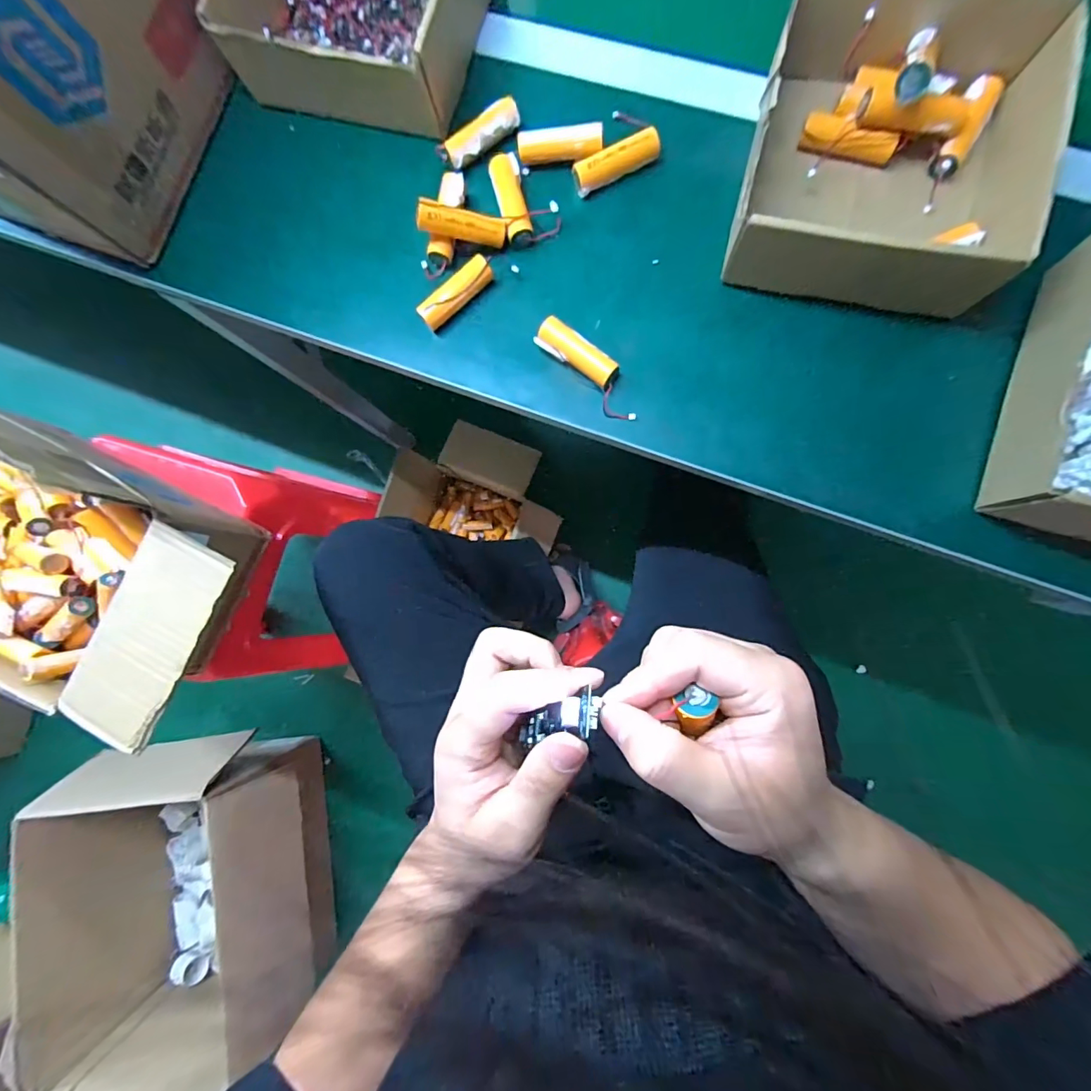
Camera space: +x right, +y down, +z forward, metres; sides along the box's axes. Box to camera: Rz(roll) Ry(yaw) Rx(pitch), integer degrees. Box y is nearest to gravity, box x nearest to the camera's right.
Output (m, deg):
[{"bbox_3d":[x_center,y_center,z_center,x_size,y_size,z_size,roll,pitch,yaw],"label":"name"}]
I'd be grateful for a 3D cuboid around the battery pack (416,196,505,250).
[{"bbox_3d":[-0.068,-0.264,0.390,0.073,0.014,0.019,0,88,-22],"label":"battery pack"}]

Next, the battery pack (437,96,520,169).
[{"bbox_3d":[-0.056,-0.356,0.413,0.075,0.025,0.026,-34,84,2],"label":"battery pack"}]

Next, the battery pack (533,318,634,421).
[{"bbox_3d":[0.037,-0.144,0.390,0.030,0.026,0.104,-45,83,1],"label":"battery pack"}]

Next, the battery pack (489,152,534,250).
[{"bbox_3d":[-0.029,-0.294,0.405,0.024,0.019,0.072,-12,85,4],"label":"battery pack"}]

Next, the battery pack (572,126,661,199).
[{"bbox_3d":[0.060,-0.321,0.397,0.073,0.021,0.022,-20,84,4],"label":"battery pack"}]

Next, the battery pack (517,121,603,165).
[{"bbox_3d":[0.013,-0.337,0.402,0.070,0.023,0.019,0,86,5],"label":"battery pack"}]

